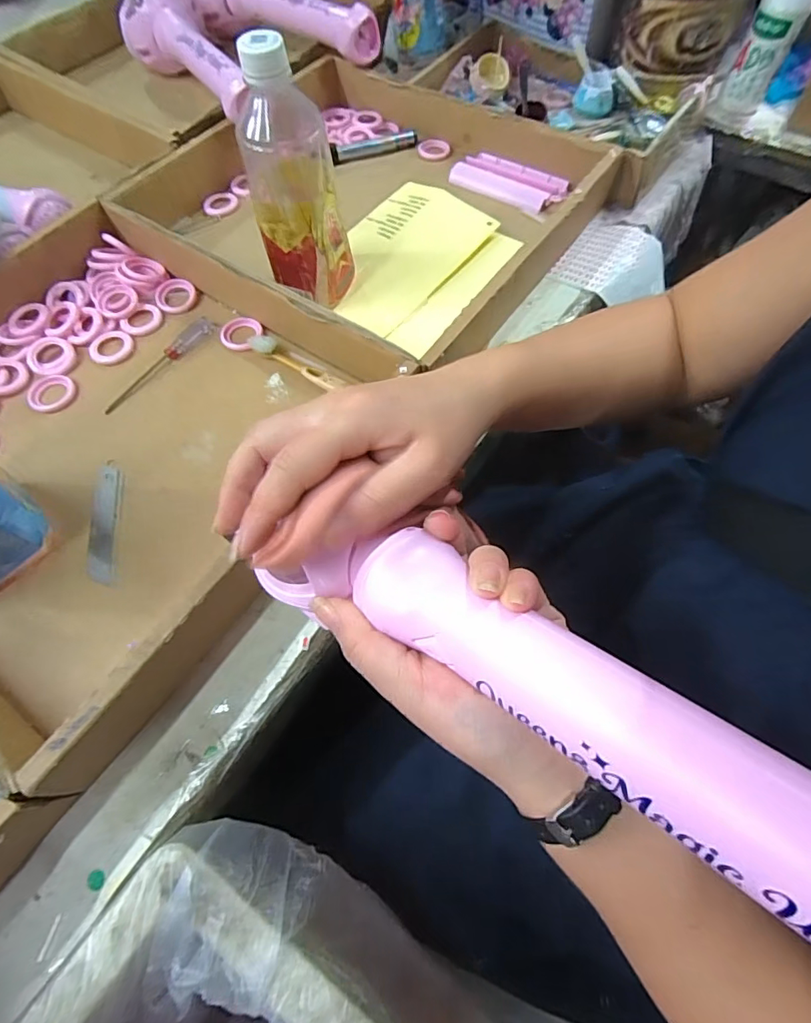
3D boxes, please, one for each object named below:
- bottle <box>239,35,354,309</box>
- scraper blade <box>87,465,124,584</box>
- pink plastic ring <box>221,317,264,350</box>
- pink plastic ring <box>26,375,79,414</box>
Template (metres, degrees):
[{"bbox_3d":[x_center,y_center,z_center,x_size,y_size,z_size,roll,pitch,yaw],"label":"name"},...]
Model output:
[{"bbox_3d":[-0.089,-0.261,0.399,0.071,0.182,0.079,-14,65,-4],"label":"bottle"},{"bbox_3d":[-0.224,0.006,0.368,0.020,0.004,0.097,-10,65,-2],"label":"scraper blade"},{"bbox_3d":[-0.151,-0.163,0.451,0.036,0.004,0.038,-1,65,2],"label":"pink plastic ring"},{"bbox_3d":[-0.299,-0.101,0.419,0.038,0.004,0.038,-12,65,-3],"label":"pink plastic ring"}]

